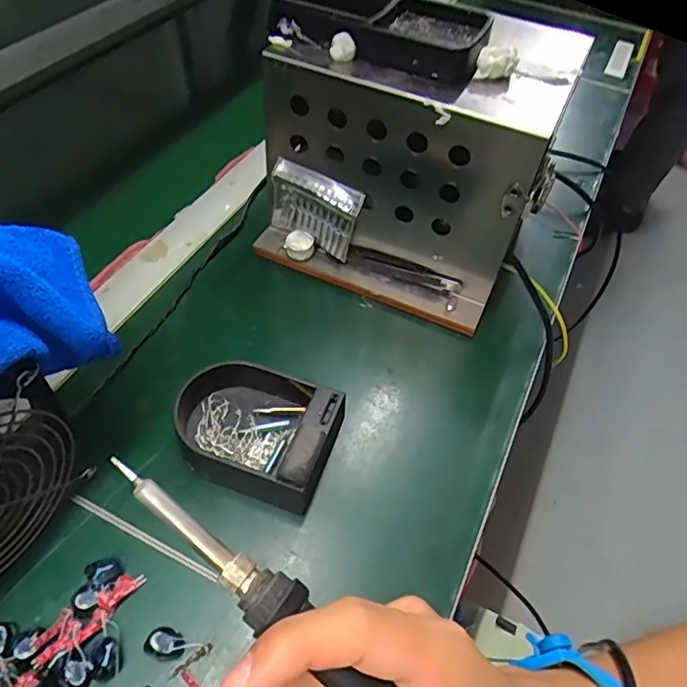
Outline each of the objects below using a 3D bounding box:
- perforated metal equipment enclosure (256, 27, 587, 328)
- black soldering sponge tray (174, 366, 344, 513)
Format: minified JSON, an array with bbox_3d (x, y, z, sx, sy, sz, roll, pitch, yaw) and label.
[{"bbox_3d":[0.049,-0.144,0.442,0.199,0.181,0.141,20,52,12],"label":"perforated metal equipment enclosure"},{"bbox_3d":[-0.059,0.052,0.368,0.110,0.038,0.082,19,51,11],"label":"black soldering sponge tray"}]

